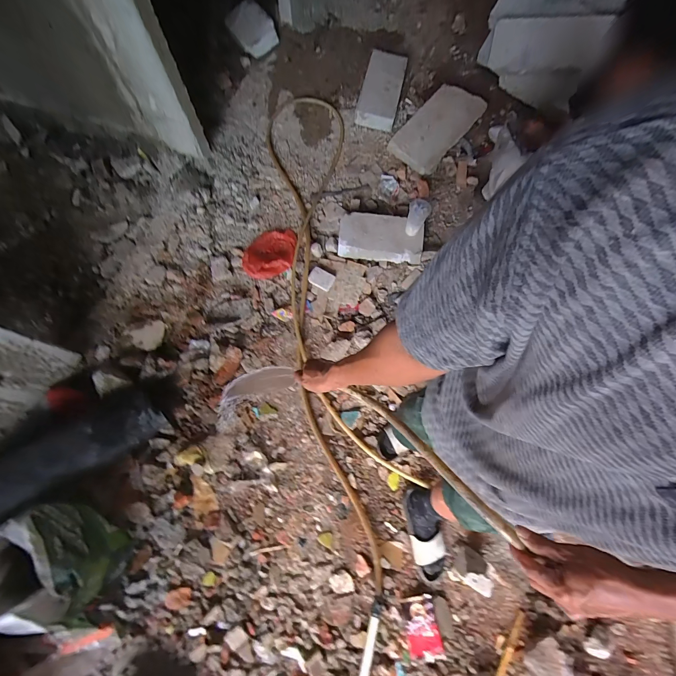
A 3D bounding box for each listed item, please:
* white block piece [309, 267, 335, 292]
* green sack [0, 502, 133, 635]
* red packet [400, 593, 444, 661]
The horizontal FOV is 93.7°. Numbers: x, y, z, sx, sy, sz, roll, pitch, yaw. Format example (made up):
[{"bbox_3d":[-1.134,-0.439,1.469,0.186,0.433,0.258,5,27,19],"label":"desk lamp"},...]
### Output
[{"bbox_3d":[-0.072,-0.259,1.390,0.105,0.027,0.077,30,99,-2],"label":"white block piece"},{"bbox_3d":[-0.789,0.623,0.875,0.355,0.275,0.211,24,73,7],"label":"green sack"},{"bbox_3d":[0.261,0.898,0.982,0.102,0.012,0.160,-10,71,-4],"label":"red packet"}]

